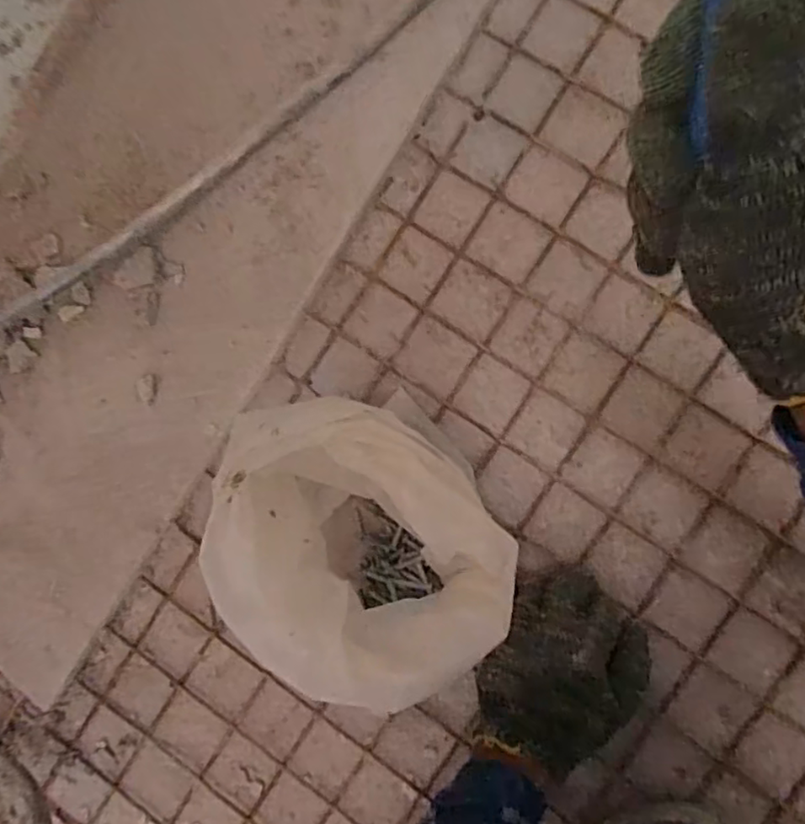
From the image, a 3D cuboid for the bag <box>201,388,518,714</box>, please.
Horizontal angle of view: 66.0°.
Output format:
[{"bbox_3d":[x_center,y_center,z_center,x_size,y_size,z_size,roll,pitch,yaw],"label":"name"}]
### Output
[{"bbox_3d":[-0.022,0.082,0.427,0.147,0.167,0.177,-33,84,7],"label":"bag"}]

